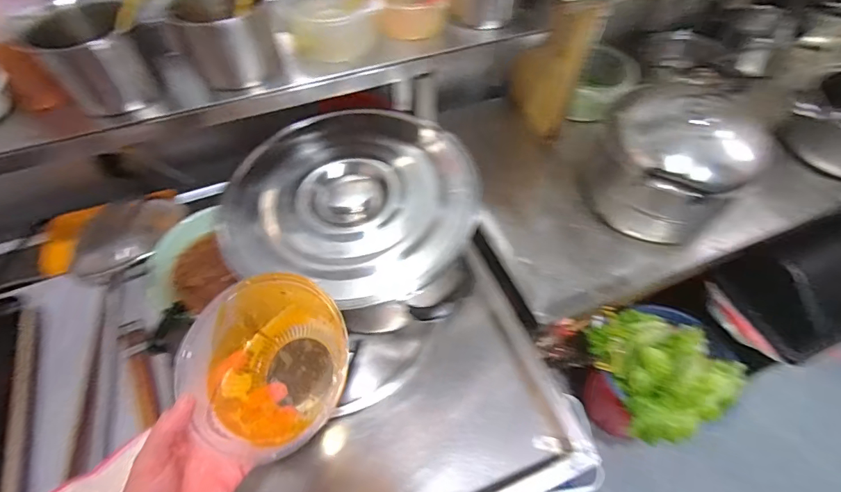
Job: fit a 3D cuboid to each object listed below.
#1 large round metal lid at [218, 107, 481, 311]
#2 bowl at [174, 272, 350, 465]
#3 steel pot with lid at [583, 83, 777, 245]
[{"bbox_3d":[-0.089,-0.084,0.650,0.344,0.061,0.340,0,55,0],"label":"large round metal lid"},{"bbox_3d":[-0.138,0.108,0.387,0.134,0.091,0.143,0,55,0],"label":"bowl"},{"bbox_3d":[0.394,-0.124,0.725,0.198,0.192,0.224,-39,63,-24],"label":"steel pot with lid"}]

